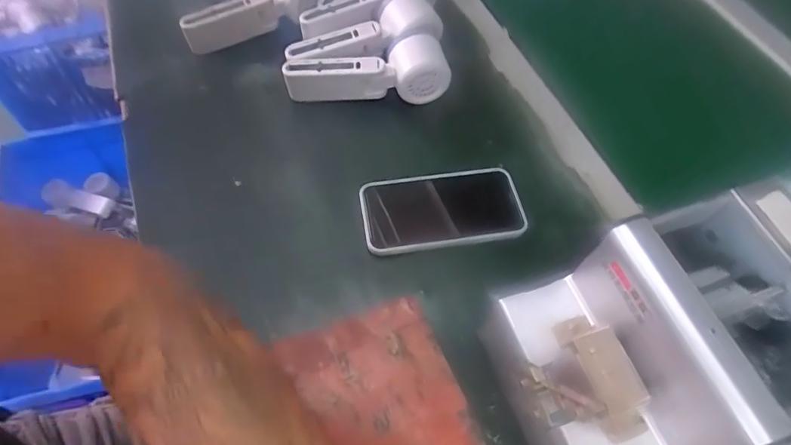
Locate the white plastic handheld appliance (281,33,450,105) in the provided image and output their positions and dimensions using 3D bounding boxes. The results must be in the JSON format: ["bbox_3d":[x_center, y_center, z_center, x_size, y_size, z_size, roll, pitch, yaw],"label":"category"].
[{"bbox_3d":[-0.027,-0.152,0.476,0.162,0.050,0.044,-1,59,-4],"label":"white plastic handheld appliance"}]

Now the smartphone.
[{"bbox_3d":[0.043,-0.012,0.433,0.146,0.012,0.074,-6,60,-7],"label":"smartphone"}]

